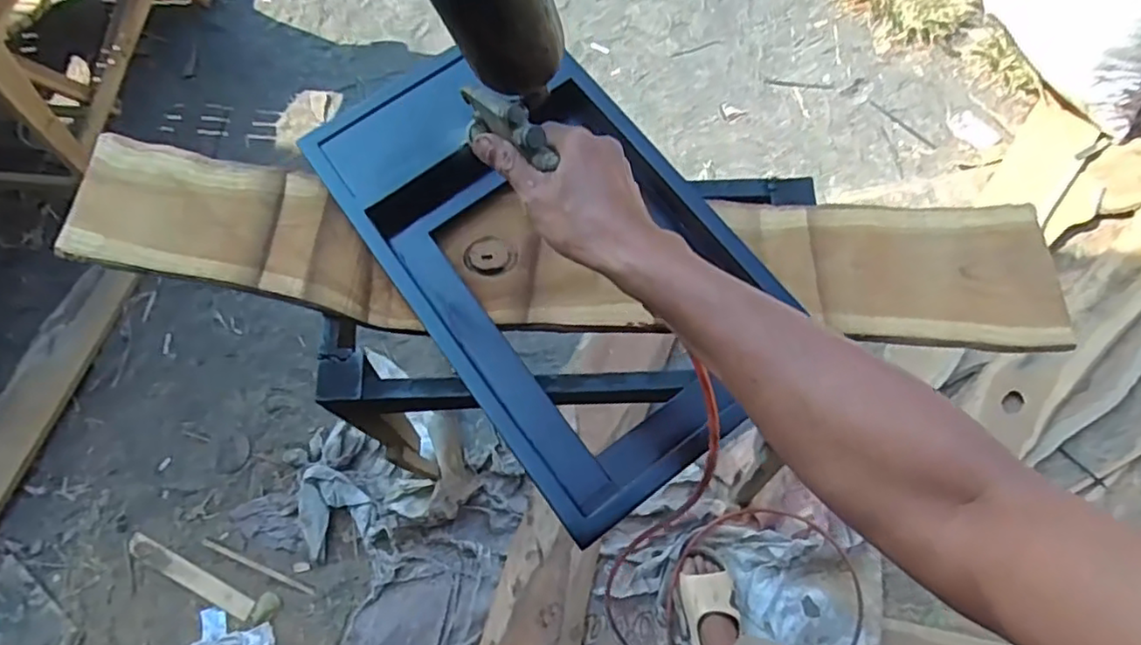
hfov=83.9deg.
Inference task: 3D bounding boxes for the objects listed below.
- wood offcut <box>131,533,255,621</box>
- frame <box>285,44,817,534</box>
[{"bbox_3d":[-0.810,0.539,1.351,0.309,0.011,0.039,26,76,11],"label":"wood offcut"},{"bbox_3d":[-0.018,-0.077,0.670,0.310,0.070,0.514,-36,74,-8],"label":"frame"}]

